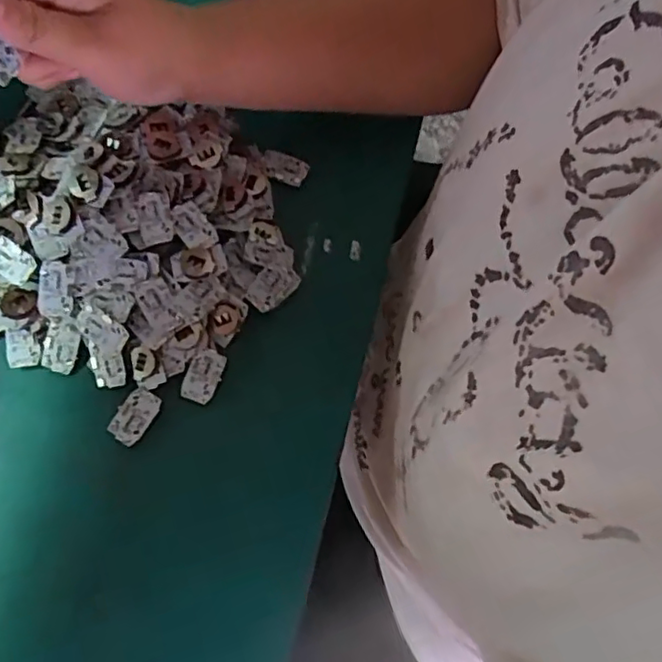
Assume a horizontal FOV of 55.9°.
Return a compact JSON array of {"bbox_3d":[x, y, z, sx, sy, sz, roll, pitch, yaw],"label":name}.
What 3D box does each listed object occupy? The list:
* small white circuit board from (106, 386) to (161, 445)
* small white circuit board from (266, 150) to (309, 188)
[{"bbox_3d":[-0.108,0.047,0.344,0.018,0.004,0.030,31,76,8],"label":"small white circuit board"},{"bbox_3d":[-0.029,-0.102,0.390,0.029,0.004,0.019,19,75,5],"label":"small white circuit board"}]

